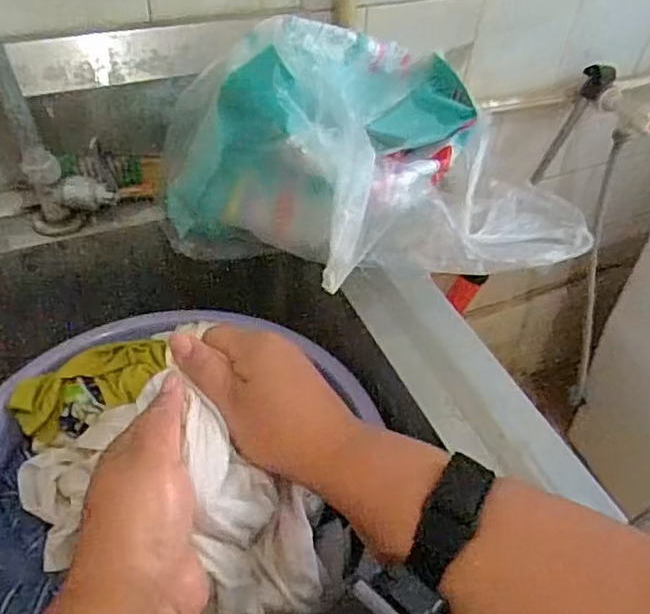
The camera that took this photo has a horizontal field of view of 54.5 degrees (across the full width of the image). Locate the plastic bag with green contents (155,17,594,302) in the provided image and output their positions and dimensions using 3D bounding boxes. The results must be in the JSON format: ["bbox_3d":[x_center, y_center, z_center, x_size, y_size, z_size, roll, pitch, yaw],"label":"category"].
[{"bbox_3d":[0.052,-0.123,0.517,0.353,0.178,0.160,-10,48,-14],"label":"plastic bag with green contents"}]

